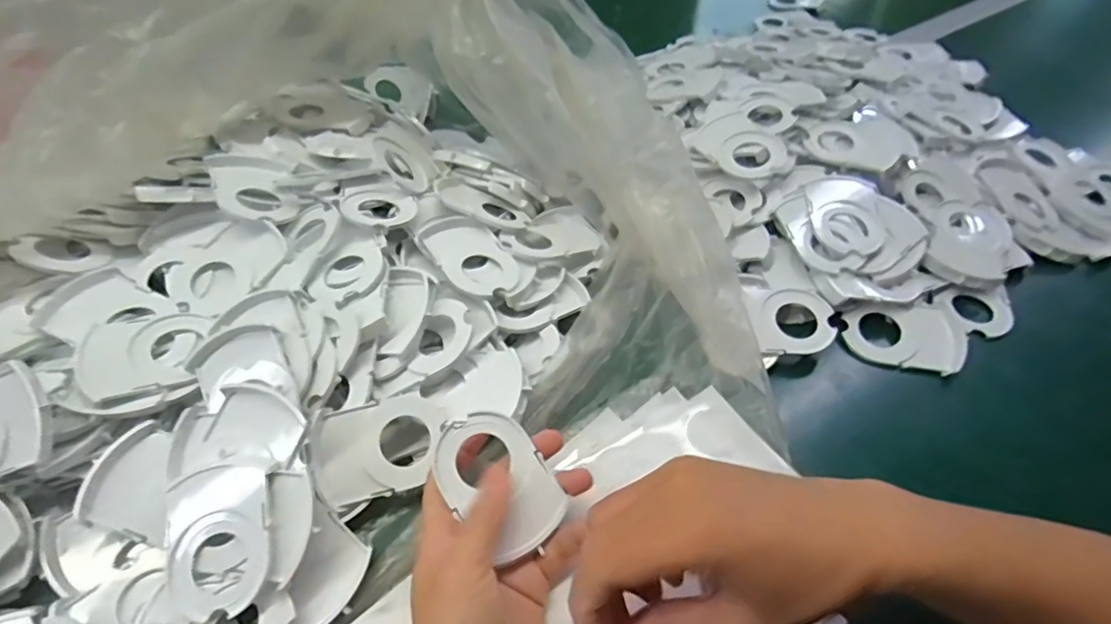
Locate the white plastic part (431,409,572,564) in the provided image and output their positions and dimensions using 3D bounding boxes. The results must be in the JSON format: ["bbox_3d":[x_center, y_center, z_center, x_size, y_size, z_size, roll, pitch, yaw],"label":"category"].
[{"bbox_3d":[-0.029,0.089,0.294,0.051,0.007,0.076,-30,76,-25],"label":"white plastic part"}]

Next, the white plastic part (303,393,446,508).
[{"bbox_3d":[-0.105,0.081,0.331,0.076,0.012,0.055,-13,73,-8],"label":"white plastic part"}]

